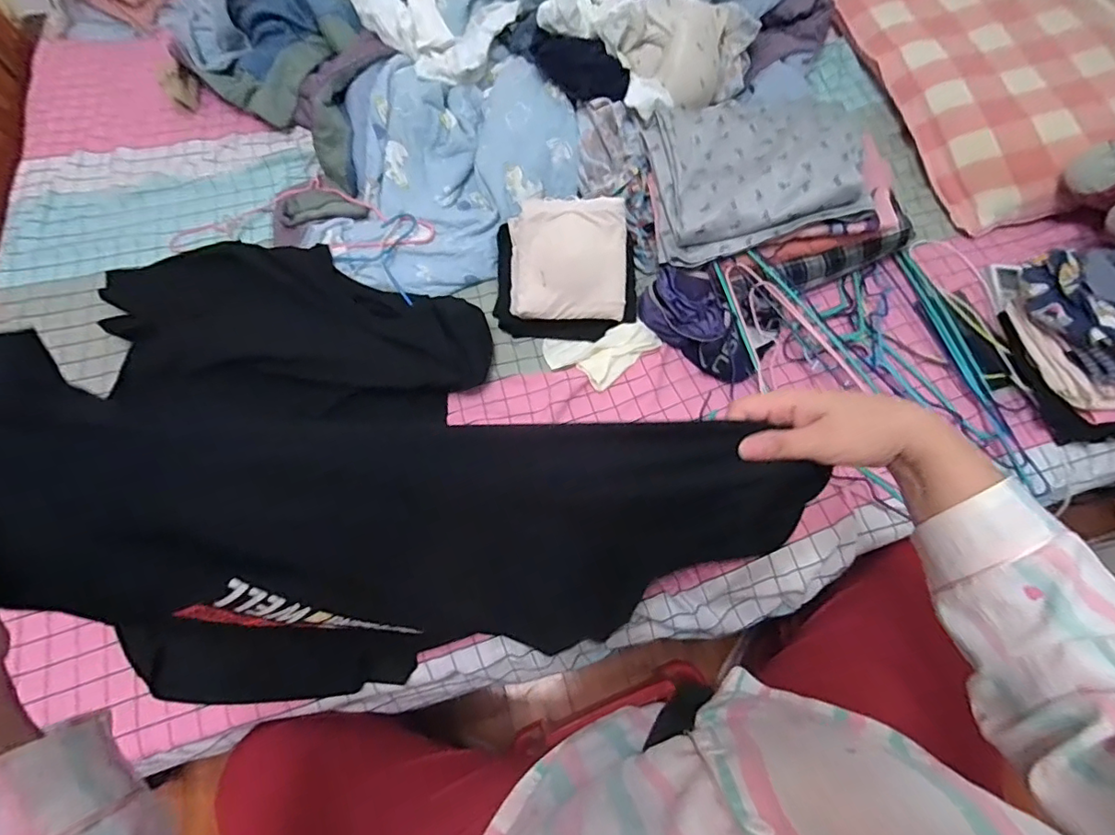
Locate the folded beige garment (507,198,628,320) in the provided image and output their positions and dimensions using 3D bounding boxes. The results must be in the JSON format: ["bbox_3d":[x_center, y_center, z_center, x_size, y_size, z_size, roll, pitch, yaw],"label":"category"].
[{"bbox_3d":[0.016,-0.224,0.747,0.162,0.031,0.160,0,96,-2],"label":"folded beige garment"}]

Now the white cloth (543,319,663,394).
[{"bbox_3d":[0.067,-0.087,0.751,0.163,0.020,0.090,-8,66,-3],"label":"white cloth"}]

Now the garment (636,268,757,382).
[{"bbox_3d":[0.209,-0.134,0.747,0.103,0.051,0.186,-41,72,-16],"label":"garment"}]

